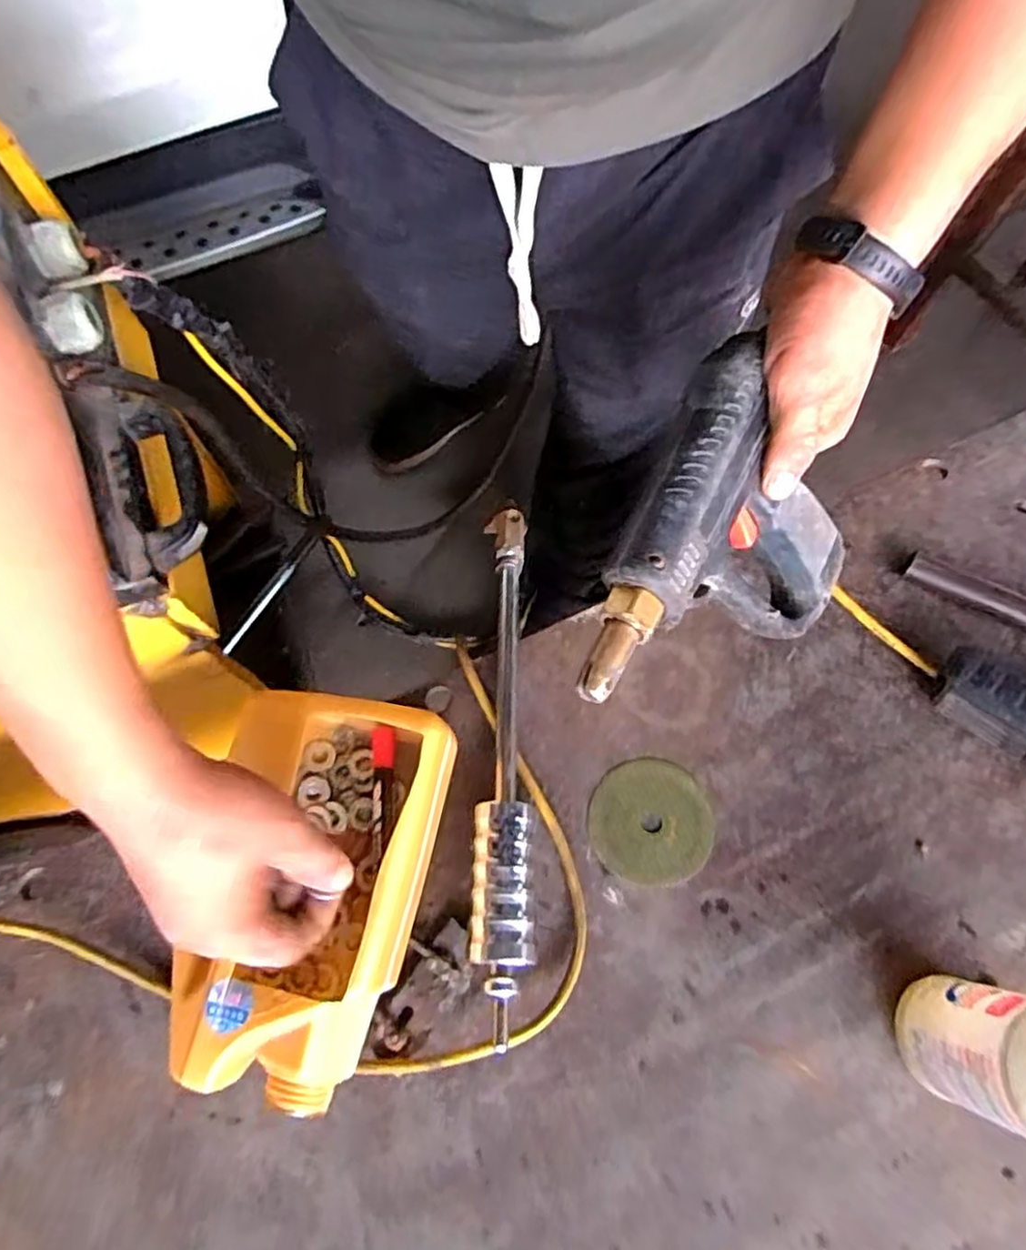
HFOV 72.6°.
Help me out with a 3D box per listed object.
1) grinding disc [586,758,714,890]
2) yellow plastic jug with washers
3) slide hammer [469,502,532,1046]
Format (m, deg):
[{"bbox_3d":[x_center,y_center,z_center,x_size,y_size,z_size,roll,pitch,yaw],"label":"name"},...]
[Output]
[{"bbox_3d":[0.101,0.144,0.512,0.087,0.004,0.087,0,70,1],"label":"grinding disc"},{"bbox_3d":[-0.131,0.173,0.466,0.127,0.091,0.240,11,62,6],"label":"yellow plastic jug with washers"},{"bbox_3d":[-0.007,0.079,0.514,0.041,0.045,0.395,0,69,1],"label":"slide hammer"}]

